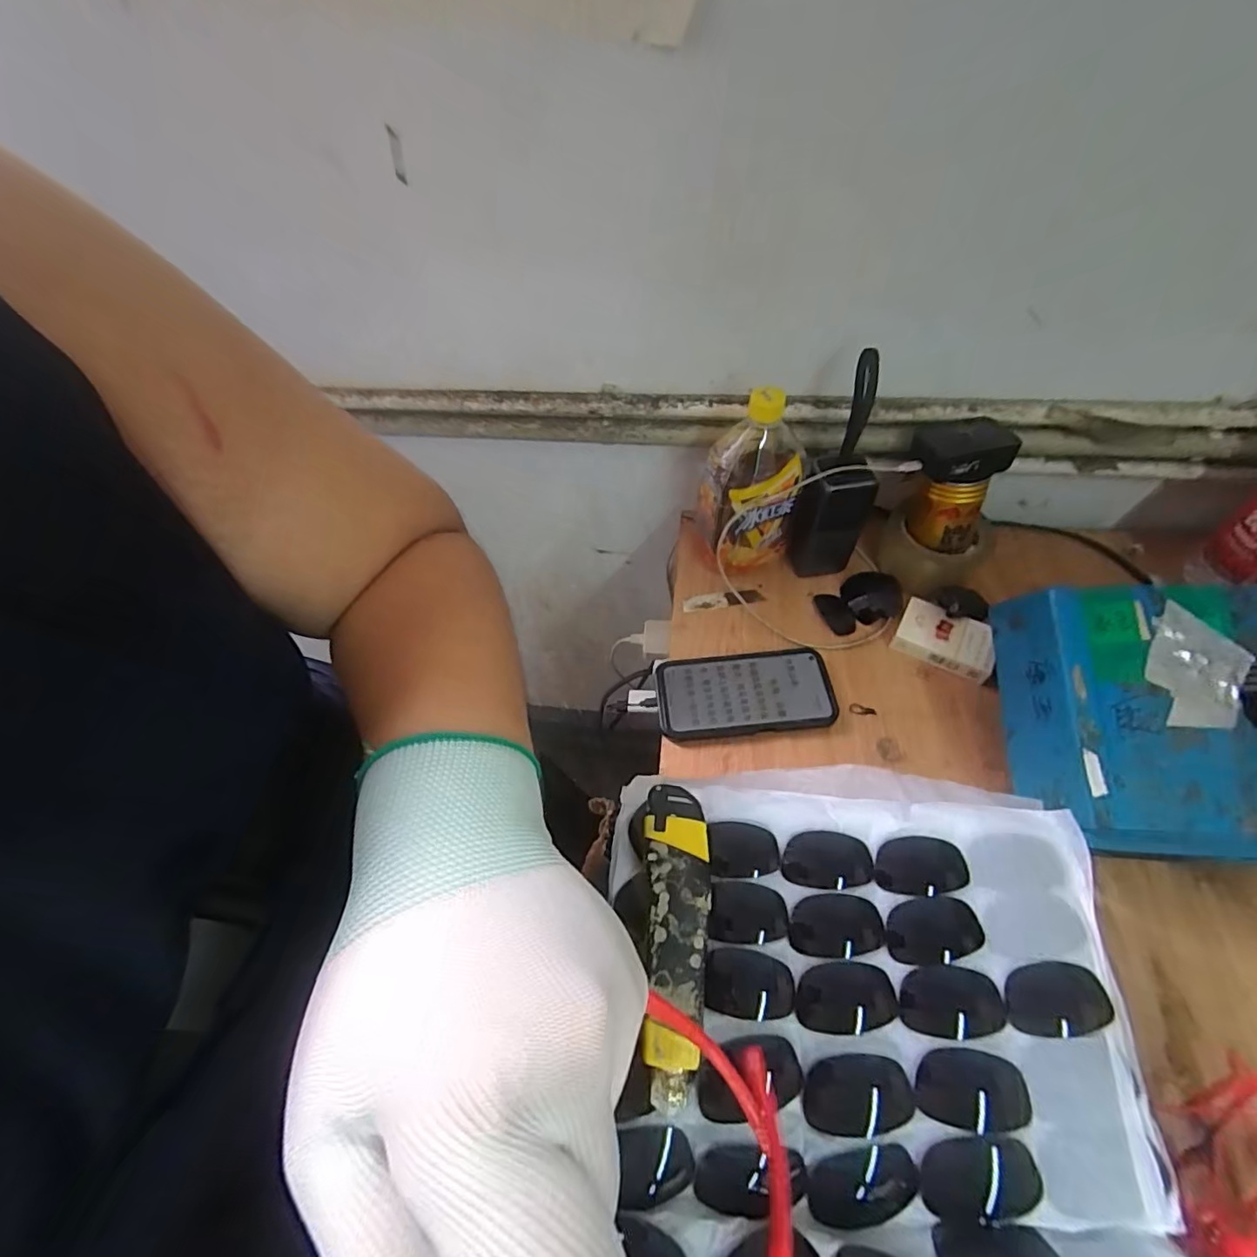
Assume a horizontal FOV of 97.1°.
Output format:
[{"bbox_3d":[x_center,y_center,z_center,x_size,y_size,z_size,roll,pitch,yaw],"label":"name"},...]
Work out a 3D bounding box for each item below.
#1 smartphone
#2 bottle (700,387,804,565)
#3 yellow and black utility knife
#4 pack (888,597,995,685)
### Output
[{"bbox_3d":[0.111,0.063,0.533,0.164,0.013,0.081,-5,56,0],"label":"smartphone"},{"bbox_3d":[0.124,-0.143,0.559,0.096,0.199,0.105,9,57,10],"label":"bottle"},{"bbox_3d":[0.027,0.171,0.316,0.037,0.018,0.155,1,56,4],"label":"yellow and black utility knife"},{"bbox_3d":[0.313,0.012,0.549,0.088,0.024,0.059,26,61,19],"label":"pack"}]

